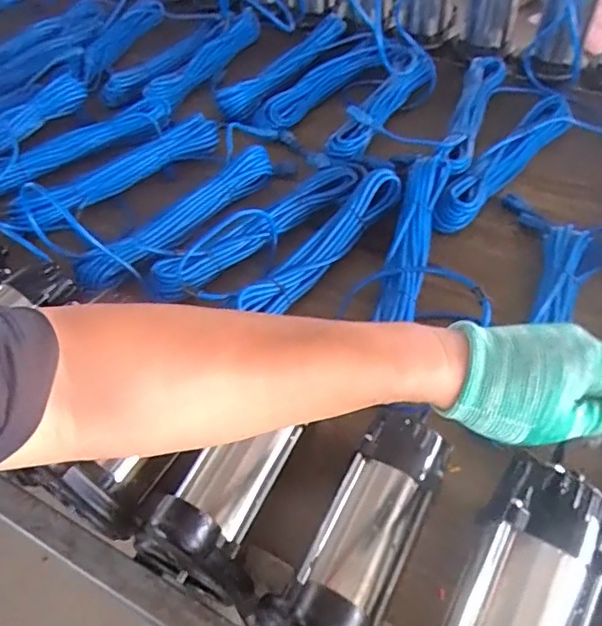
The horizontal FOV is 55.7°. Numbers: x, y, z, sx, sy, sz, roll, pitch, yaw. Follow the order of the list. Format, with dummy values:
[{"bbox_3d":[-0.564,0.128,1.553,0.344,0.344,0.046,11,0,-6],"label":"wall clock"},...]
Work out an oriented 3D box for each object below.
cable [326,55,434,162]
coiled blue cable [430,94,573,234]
[{"bbox_3d":[0.143,-0.367,0.992,0.062,0.035,0.312,24,57,21],"label":"cable"},{"bbox_3d":[0.317,-0.237,0.893,0.070,0.049,0.338,36,62,27],"label":"coiled blue cable"}]

